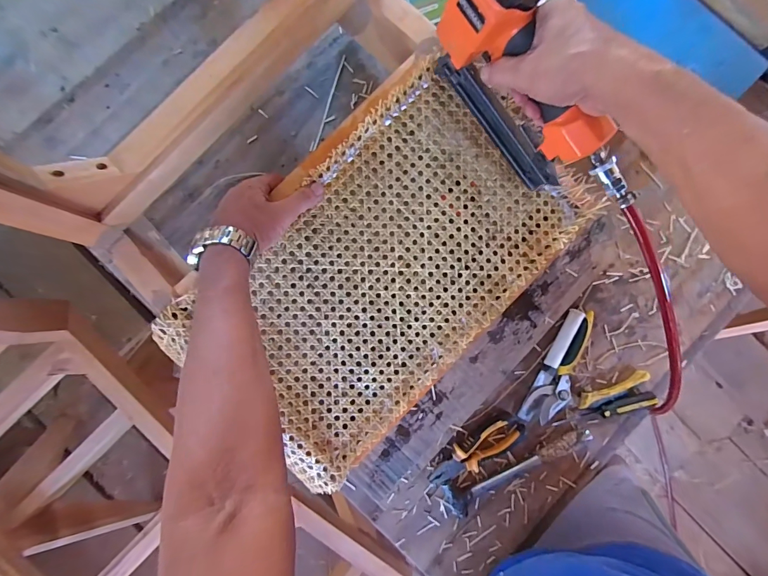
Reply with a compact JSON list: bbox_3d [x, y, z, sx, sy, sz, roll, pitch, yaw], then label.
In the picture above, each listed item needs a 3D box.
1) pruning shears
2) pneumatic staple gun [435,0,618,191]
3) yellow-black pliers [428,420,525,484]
[{"bbox_3d":[0.275,0.125,0.561,0.056,0.017,0.185,27,88,-1],"label":"pruning shears"},{"bbox_3d":[0.141,-0.204,0.367,0.051,0.166,0.190,-44,91,-3],"label":"pneumatic staple gun"},{"bbox_3d":[0.141,0.248,0.552,0.162,0.020,0.044,-27,90,-3],"label":"yellow-black pliers"}]

